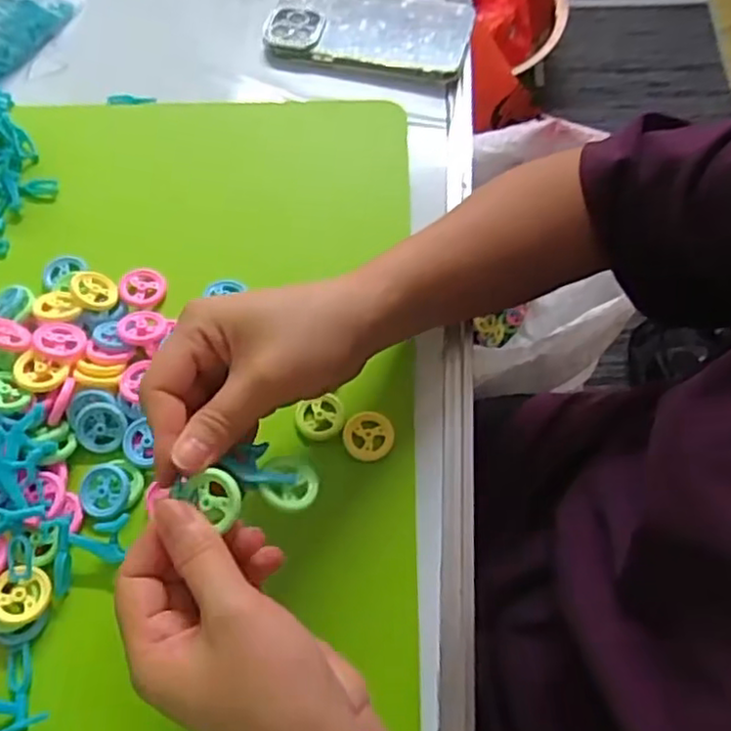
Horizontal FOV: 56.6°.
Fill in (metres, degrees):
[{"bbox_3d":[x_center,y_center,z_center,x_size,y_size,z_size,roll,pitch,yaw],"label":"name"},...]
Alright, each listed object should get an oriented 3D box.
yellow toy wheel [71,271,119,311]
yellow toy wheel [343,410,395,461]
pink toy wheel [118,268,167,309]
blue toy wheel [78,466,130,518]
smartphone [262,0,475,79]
[{"bbox_3d":[-0.176,-0.049,0.441,0.027,0.005,0.028,0,61,-28],"label":"yellow toy wheel"},{"bbox_3d":[0.002,0.041,0.403,0.030,0.004,0.030,-1,63,3],"label":"yellow toy wheel"},{"bbox_3d":[-0.148,-0.052,0.452,0.029,0.011,0.025,-29,69,-14],"label":"pink toy wheel"},{"bbox_3d":[-0.151,0.072,0.388,0.029,0.004,0.028,-1,63,3],"label":"blue toy wheel"},{"bbox_3d":[0.004,-0.283,0.562,0.163,0.016,0.091,9,64,8],"label":"smartphone"}]

